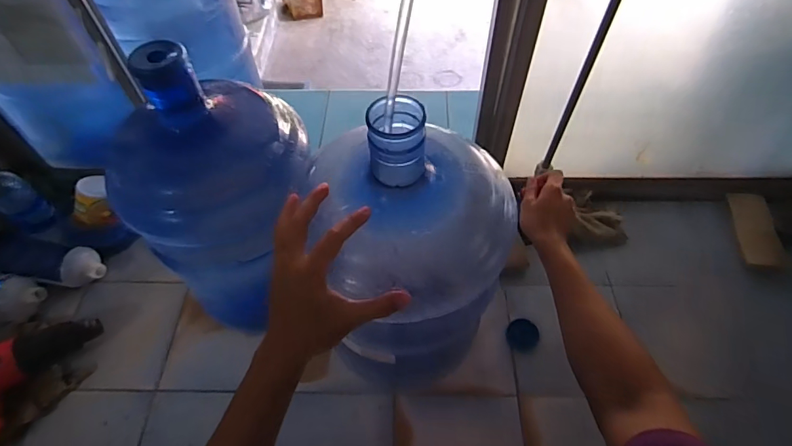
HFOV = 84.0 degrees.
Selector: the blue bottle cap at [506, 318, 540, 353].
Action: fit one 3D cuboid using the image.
[{"bbox_3d":[0.222,0.195,0.769,0.054,0.017,0.053,-1,56,1],"label":"blue bottle cap"}]

